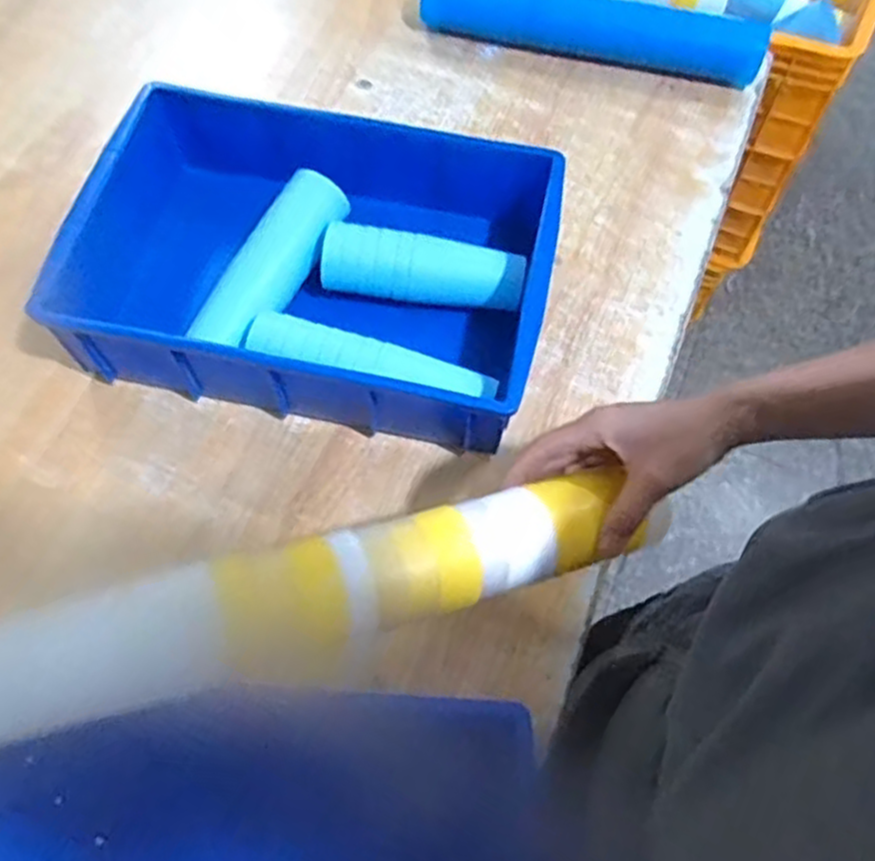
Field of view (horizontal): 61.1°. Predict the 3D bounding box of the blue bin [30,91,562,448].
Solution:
[{"bbox_3d":[-0.108,-0.152,0.692,0.402,0.128,0.275,11,66,5],"label":"blue bin"}]

